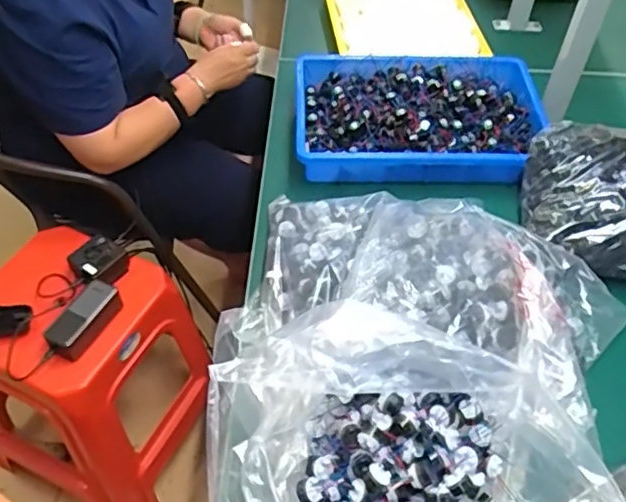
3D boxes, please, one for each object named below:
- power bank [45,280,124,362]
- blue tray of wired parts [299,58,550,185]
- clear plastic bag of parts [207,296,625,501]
[{"bbox_3d":[-0.376,0.109,1.021,0.060,0.039,0.133,25,54,18],"label":"power bank"},{"bbox_3d":[0.159,-0.206,0.934,0.361,0.059,0.246,1,51,-1],"label":"blue tray of wired parts"},{"bbox_3d":[0.086,0.207,0.520,0.349,0.161,0.282,5,51,3],"label":"clear plastic bag of parts"}]

